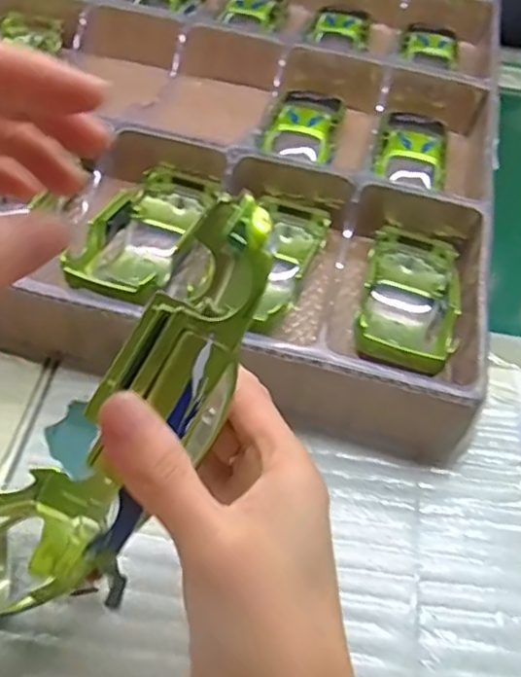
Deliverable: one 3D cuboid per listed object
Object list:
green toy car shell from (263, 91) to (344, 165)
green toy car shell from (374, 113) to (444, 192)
[{"bbox_3d":[0.034,-0.160,0.470,0.045,0.018,0.091,14,52,4],"label":"green toy car shell"},{"bbox_3d":[0.111,-0.139,0.465,0.047,0.021,0.080,17,52,7],"label":"green toy car shell"}]

